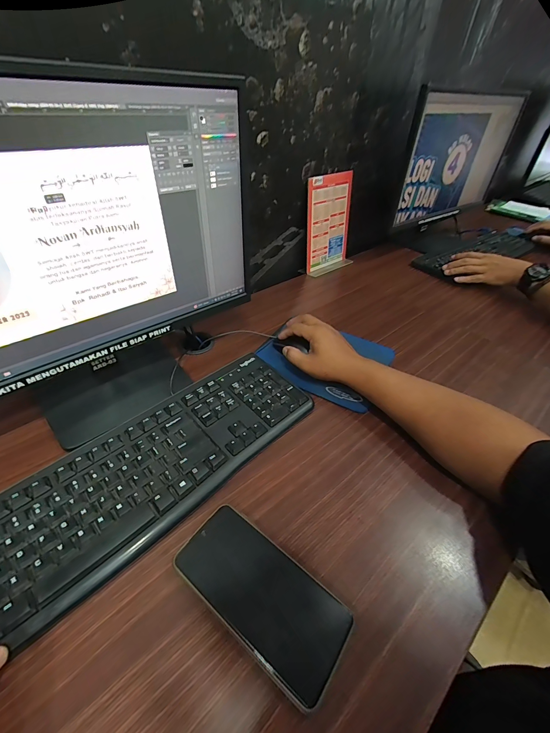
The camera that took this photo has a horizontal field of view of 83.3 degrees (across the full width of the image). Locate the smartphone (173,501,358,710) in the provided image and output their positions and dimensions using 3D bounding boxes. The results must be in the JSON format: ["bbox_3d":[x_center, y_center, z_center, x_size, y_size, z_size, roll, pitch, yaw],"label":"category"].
[{"bbox_3d":[-0.014,0.209,0.290,0.161,0.015,0.076,29,49,26],"label":"smartphone"}]

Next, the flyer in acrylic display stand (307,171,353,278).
[{"bbox_3d":[0.136,-0.345,0.763,0.147,0.207,0.062,-31,52,-31],"label":"flyer in acrylic display stand"}]

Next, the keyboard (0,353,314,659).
[{"bbox_3d":[-0.143,0.115,0.373,0.422,0.019,0.147,-32,53,-32],"label":"keyboard"}]

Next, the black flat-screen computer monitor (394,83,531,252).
[{"bbox_3d":[0.461,-0.537,0.867,0.458,0.364,0.137,-27,50,-26],"label":"black flat-screen computer monitor"}]

